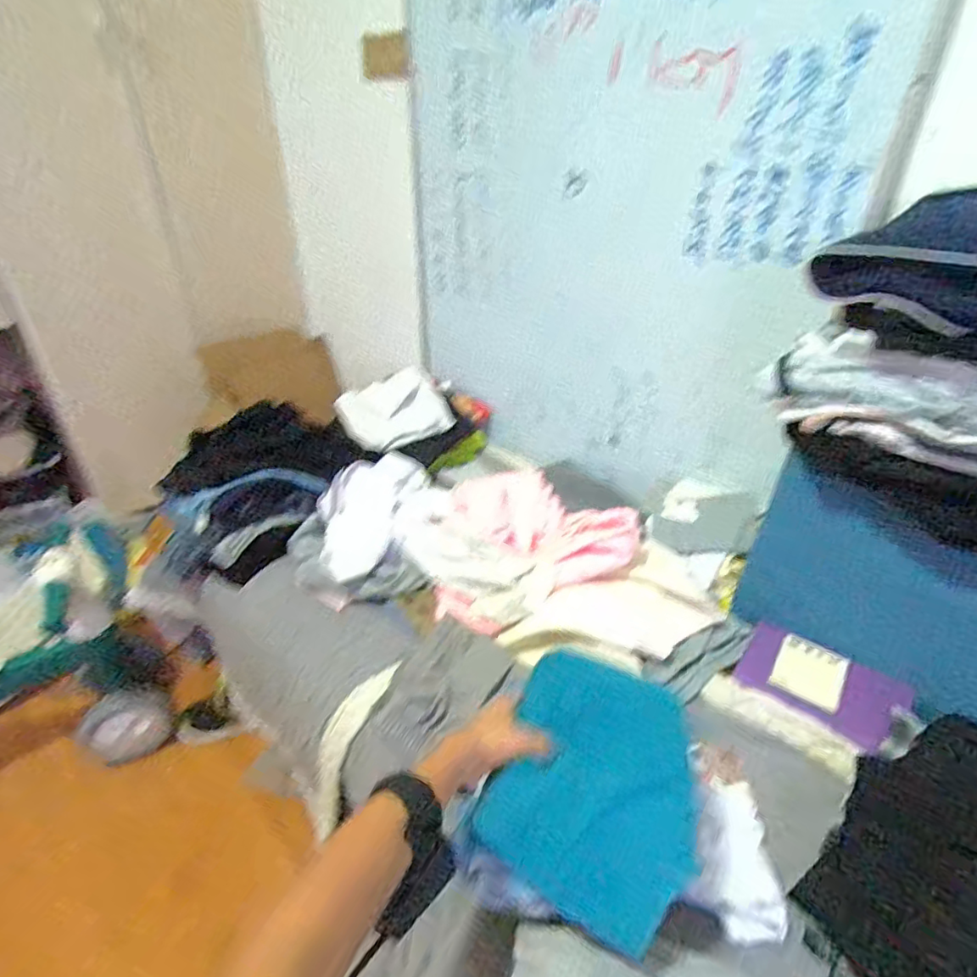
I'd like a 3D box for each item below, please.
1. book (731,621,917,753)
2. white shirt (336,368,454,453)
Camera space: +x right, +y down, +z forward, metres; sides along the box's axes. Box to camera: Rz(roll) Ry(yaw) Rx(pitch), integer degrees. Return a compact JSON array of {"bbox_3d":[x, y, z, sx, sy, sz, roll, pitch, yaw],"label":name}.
[{"bbox_3d":[0.418,0.244,0.710,0.181,0.016,0.137,23,39,32],"label":"book"},{"bbox_3d":[-0.201,-0.173,1.194,0.198,0.089,0.227,-17,36,-25],"label":"white shirt"}]

